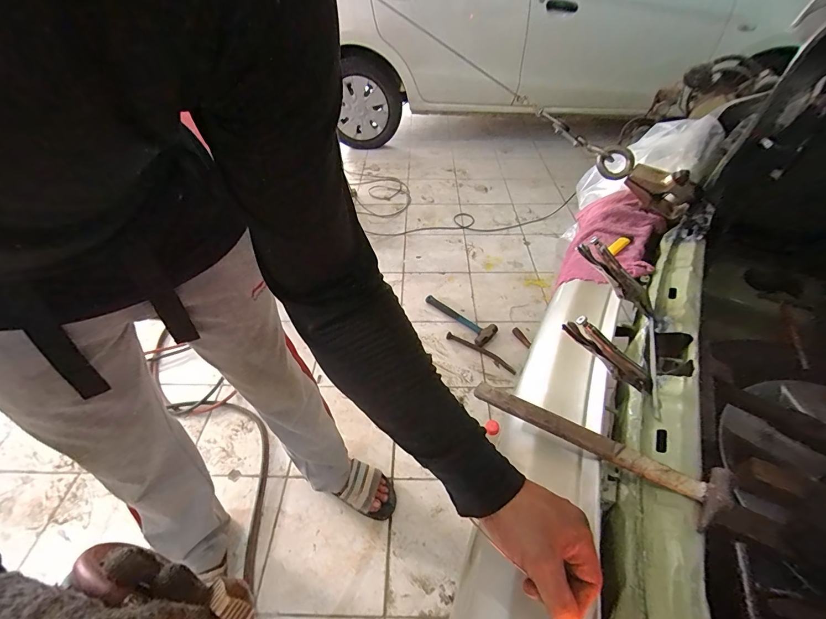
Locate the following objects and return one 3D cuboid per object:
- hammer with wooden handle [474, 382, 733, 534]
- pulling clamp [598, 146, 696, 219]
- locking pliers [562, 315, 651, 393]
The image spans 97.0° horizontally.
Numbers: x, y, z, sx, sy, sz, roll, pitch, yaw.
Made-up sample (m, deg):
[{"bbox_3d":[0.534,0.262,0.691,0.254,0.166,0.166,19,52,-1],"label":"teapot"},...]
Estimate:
[{"bbox_3d":[0.194,0.150,0.426,0.270,0.023,0.061,20,49,35],"label":"hammer with wooden handle"},{"bbox_3d":[0.466,-0.263,0.724,0.197,0.089,0.048,34,53,1],"label":"pulling clamp"},{"bbox_3d":[0.243,0.056,0.451,0.133,0.042,0.011,40,53,-7],"label":"locking pliers"}]

